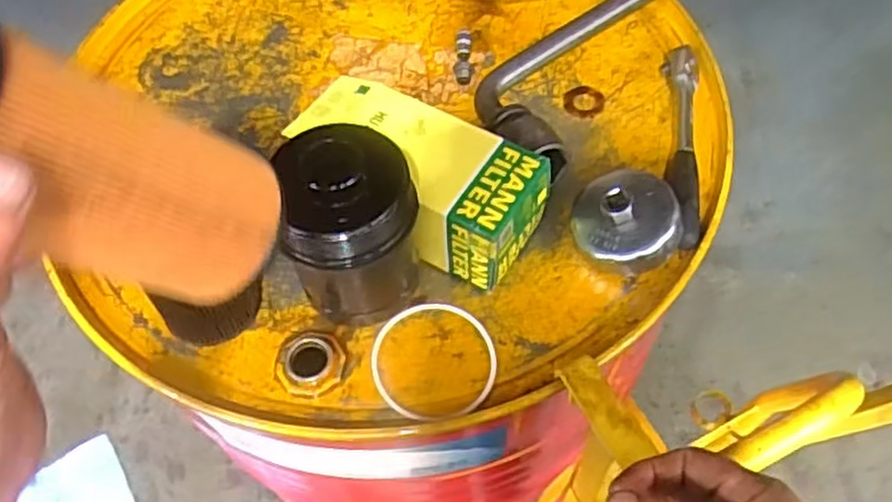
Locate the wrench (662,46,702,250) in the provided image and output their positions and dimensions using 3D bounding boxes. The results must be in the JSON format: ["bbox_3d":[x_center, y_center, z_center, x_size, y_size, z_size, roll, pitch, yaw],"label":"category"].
[{"bbox_3d":[0.189,-0.084,0.582,0.025,0.019,0.192,5,60,6],"label":"wrench"}]

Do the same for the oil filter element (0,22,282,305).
[{"bbox_3d":[-0.125,-0.021,0.268,0.063,0.134,0.059,-17,57,32],"label":"oil filter element"}]

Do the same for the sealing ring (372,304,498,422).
[{"bbox_3d":[-0.008,0.076,0.511,0.086,0.006,0.090,-2,56,3],"label":"sealing ring"}]

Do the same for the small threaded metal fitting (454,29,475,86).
[{"bbox_3d":[0.016,-0.174,0.654,0.016,0.016,0.051,-2,59,2],"label":"small threaded metal fitting"}]

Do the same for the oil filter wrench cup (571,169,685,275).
[{"bbox_3d":[0.130,-0.025,0.529,0.067,0.040,0.077,-15,60,-6],"label":"oil filter wrench cup"}]

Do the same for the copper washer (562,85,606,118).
[{"bbox_3d":[0.119,-0.129,0.632,0.036,0.007,0.037,-1,63,2],"label":"copper washer"}]

